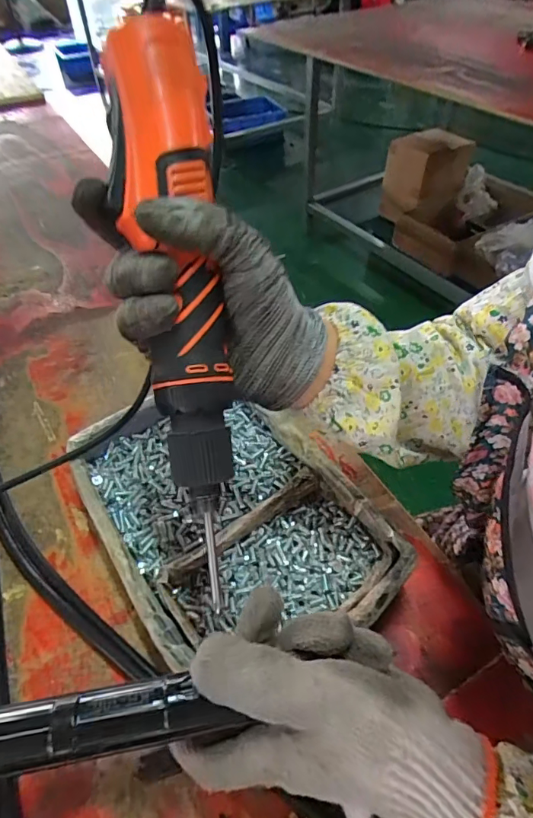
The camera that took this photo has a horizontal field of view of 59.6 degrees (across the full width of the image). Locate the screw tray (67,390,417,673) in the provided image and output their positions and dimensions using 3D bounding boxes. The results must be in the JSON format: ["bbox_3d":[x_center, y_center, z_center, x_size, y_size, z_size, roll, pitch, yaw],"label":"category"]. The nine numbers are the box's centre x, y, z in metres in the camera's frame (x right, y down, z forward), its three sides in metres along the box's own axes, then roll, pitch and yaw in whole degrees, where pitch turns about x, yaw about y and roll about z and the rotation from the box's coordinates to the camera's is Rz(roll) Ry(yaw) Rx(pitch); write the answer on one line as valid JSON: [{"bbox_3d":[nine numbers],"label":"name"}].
[{"bbox_3d":[-0.025,0.083,0.376,0.186,0.065,0.241,-27,53,-20],"label":"screw tray"}]

